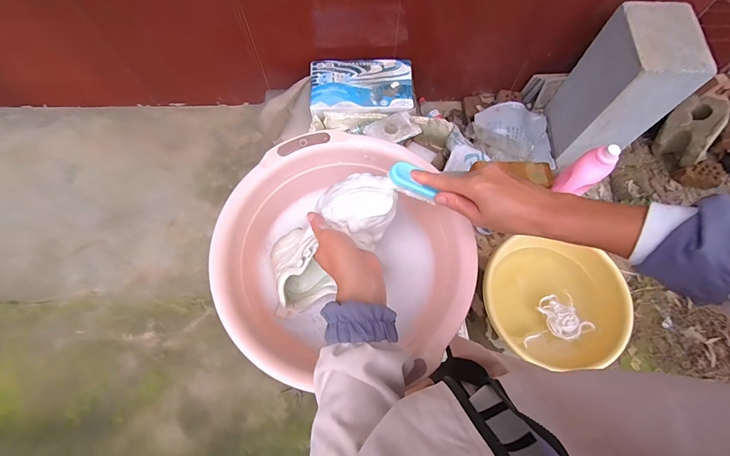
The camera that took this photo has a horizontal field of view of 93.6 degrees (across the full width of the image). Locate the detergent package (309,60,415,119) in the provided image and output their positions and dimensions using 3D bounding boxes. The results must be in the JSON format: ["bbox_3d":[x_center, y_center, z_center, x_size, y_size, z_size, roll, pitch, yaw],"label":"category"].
[{"bbox_3d":[-0.015,-0.585,1.432,0.417,0.061,0.271,-2,68,-1],"label":"detergent package"}]

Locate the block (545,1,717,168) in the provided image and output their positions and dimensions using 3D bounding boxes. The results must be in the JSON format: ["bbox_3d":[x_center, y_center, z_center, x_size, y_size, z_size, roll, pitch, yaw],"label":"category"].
[{"bbox_3d":[0.992,-0.539,1.356,0.233,0.514,0.341,-4,68,-2],"label":"block"}]

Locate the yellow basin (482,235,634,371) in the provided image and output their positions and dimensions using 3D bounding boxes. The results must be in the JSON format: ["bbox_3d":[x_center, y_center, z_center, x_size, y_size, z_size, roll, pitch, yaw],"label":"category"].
[{"bbox_3d":[0.509,0.200,0.937,0.384,0.097,0.328,3,66,-1],"label":"yellow basin"}]

